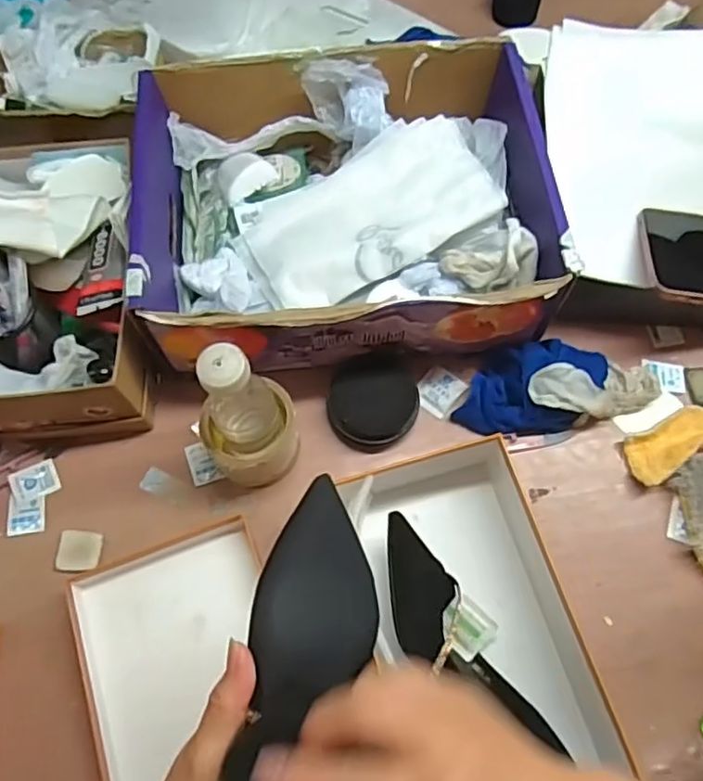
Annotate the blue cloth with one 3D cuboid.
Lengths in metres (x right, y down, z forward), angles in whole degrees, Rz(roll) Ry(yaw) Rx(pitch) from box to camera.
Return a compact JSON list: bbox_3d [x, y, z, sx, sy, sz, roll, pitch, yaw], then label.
[{"bbox_3d":[0.189,-0.004,0.651,0.160,0.046,0.091,-3,67,-1],"label":"blue cloth"}]

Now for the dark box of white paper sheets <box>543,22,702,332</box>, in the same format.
[{"bbox_3d":[0.330,-0.227,0.697,0.249,0.126,0.344,2,67,1],"label":"dark box of white paper sheets"}]

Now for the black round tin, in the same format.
[{"bbox_3d":[0.022,0.009,0.651,0.090,0.035,0.098,0,67,0],"label":"black round tin"}]

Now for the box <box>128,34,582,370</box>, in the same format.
[{"bbox_3d":[-0.012,-0.196,0.675,0.399,0.128,0.329,-7,67,-2],"label":"box"}]

